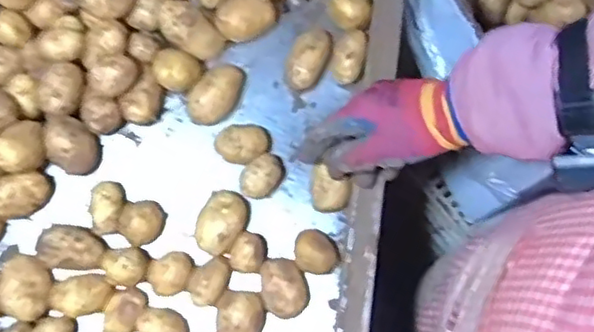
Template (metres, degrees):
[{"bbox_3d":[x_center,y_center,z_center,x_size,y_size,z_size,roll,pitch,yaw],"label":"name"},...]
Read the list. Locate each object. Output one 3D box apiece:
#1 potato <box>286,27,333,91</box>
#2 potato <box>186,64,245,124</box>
[{"bbox_3d":[0.013,-0.108,0.648,0.042,0.038,0.070,26,77,7],"label":"potato"},{"bbox_3d":[-0.080,-0.073,0.640,0.041,0.035,0.069,28,77,7],"label":"potato"}]

